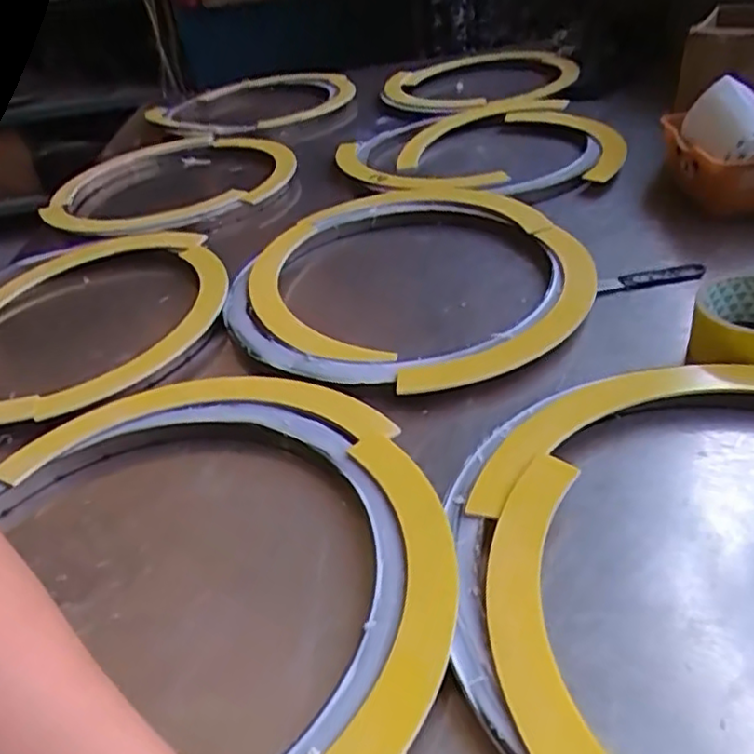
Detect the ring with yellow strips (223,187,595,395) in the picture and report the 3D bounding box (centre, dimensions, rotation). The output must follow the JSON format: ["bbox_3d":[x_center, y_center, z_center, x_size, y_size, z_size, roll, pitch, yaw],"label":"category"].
[{"bbox_3d":[0.016,-0.107,0.660,0.324,0.016,0.371,-15,35,-10],"label":"ring with yellow strips"}]

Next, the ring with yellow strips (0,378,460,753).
[{"bbox_3d":[-0.122,0.114,0.400,0.328,0.020,0.356,-6,35,4],"label":"ring with yellow strips"}]

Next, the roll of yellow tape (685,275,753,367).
[{"bbox_3d":[0.281,-0.039,0.509,0.083,0.042,0.085,7,38,21],"label":"roll of yellow tape"}]

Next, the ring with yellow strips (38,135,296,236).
[{"bbox_3d":[-0.289,-0.279,0.960,0.332,0.029,0.324,-6,35,4],"label":"ring with yellow strips"}]

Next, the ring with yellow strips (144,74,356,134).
[{"bbox_3d":[-0.225,-0.493,1.211,0.304,0.019,0.349,-33,44,-30],"label":"ring with yellow strips"}]

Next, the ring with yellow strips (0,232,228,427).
[{"bbox_3d":[-0.324,-0.059,0.688,0.328,0.035,0.330,-6,35,4],"label":"ring with yellow strips"}]

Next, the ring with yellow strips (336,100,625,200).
[{"bbox_3d":[0.126,-0.301,0.891,0.356,0.028,0.312,3,37,17],"label":"ring with yellow strips"}]

